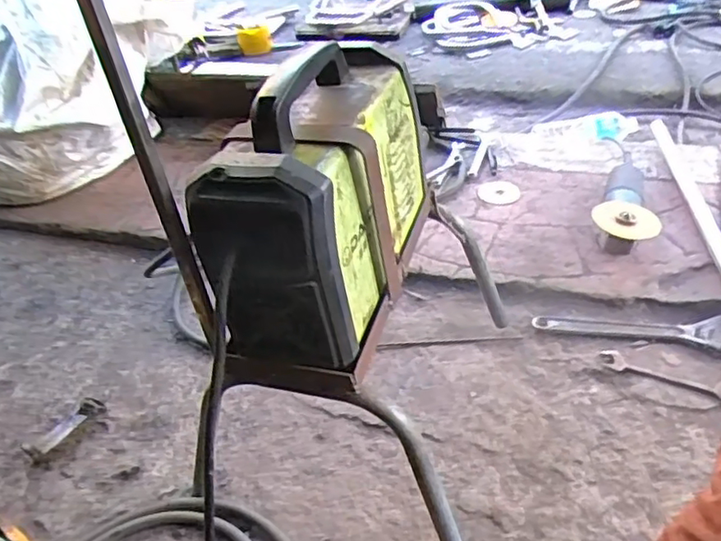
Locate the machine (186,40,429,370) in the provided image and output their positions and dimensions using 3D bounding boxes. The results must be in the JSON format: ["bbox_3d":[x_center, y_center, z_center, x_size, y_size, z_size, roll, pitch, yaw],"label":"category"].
[{"bbox_3d":[-0.034,-0.075,0.601,0.124,0.218,0.266,8,41,19],"label":"machine"}]

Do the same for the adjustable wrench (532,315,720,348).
[{"bbox_3d":[0.402,0.082,0.908,0.283,0.010,0.056,3,40,12],"label":"adjustable wrench"}]

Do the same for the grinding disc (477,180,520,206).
[{"bbox_3d":[0.262,-0.148,1.179,0.077,0.009,0.074,-4,39,3],"label":"grinding disc"}]

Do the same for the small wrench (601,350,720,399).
[{"bbox_3d":[0.412,0.138,0.838,0.162,0.006,0.036,13,43,24],"label":"small wrench"}]

